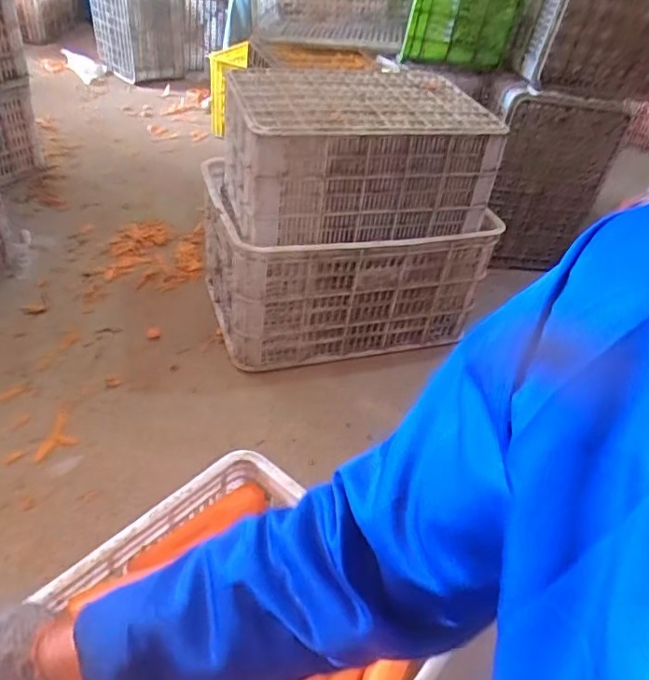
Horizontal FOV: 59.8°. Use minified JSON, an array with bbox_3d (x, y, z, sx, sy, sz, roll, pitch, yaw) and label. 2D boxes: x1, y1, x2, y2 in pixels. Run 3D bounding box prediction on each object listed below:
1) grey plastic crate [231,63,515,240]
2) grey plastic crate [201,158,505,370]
[{"bbox_3d":[0.054,-0.398,1.191,0.479,0.243,0.369,-4,42,-15],"label":"grey plastic crate"},{"bbox_3d":[0.020,-0.203,1.368,0.564,0.333,0.437,-9,43,-20],"label":"grey plastic crate"}]

